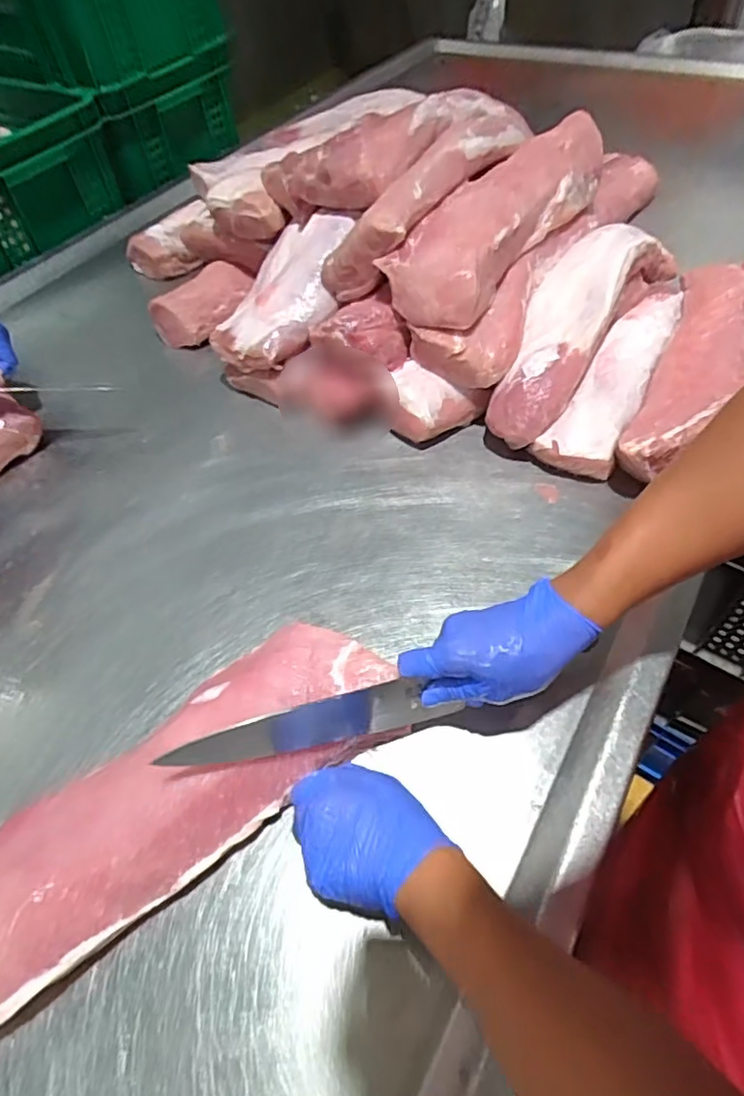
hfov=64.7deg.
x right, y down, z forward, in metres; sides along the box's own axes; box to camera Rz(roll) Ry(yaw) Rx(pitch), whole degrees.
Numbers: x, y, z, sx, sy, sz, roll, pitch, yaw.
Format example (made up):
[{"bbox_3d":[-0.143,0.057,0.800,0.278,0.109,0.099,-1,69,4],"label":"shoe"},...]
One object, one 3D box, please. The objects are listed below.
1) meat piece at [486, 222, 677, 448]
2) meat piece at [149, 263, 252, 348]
[{"bbox_3d":[0.269,-0.307,0.753,0.111,0.100,0.428,26,61,22],"label":"meat piece"},{"bbox_3d":[-0.256,-0.375,0.907,0.078,0.063,0.162,33,61,25],"label":"meat piece"}]

